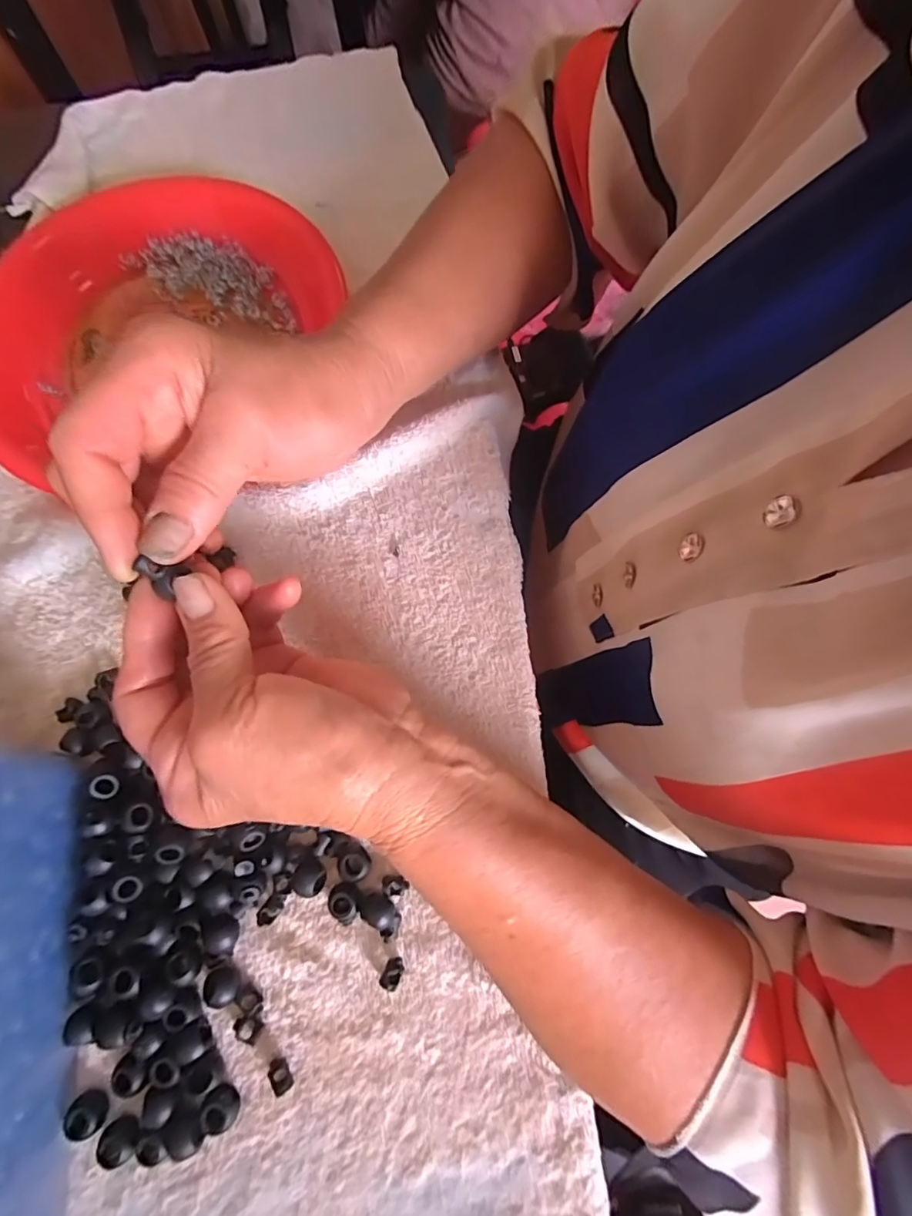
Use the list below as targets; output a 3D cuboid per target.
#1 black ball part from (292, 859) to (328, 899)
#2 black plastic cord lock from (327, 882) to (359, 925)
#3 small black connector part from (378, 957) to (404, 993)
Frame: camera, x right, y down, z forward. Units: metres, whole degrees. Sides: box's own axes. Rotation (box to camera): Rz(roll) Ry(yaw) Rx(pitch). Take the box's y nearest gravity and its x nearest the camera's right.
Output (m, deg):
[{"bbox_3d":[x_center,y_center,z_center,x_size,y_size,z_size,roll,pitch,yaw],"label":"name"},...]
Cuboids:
[{"bbox_3d":[-0.069,0.126,0.245,0.017,0.011,0.015,-20,76,-5],"label":"black ball part"},{"bbox_3d":[-0.052,0.137,0.243,0.014,0.010,0.016,-9,75,-2],"label":"black plastic cord lock"},{"bbox_3d":[-0.029,0.166,0.236,0.008,0.005,0.013,23,76,7],"label":"small black connector part"}]

